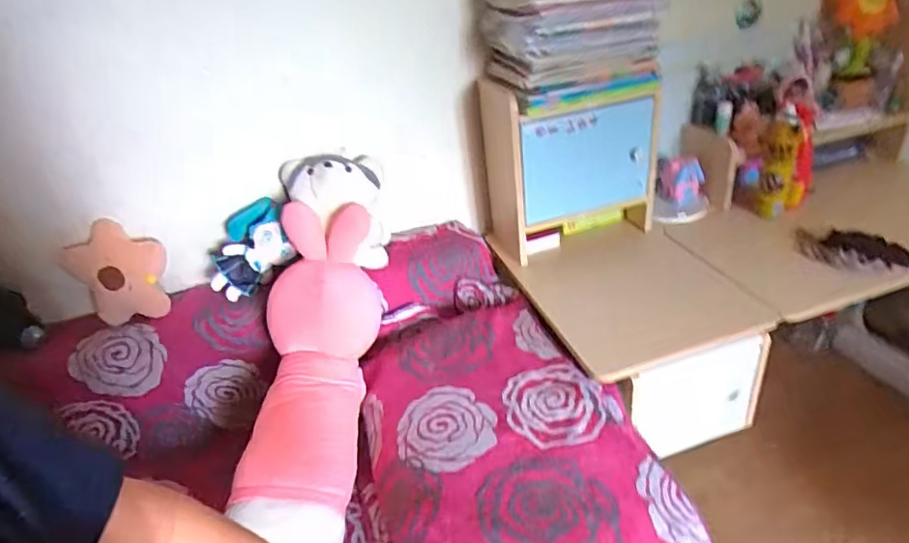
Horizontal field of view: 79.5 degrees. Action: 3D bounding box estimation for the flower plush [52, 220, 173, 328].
[{"bbox_3d":[-0.730,0.004,1.174,0.187,0.226,0.043,-10,10,-14],"label":"flower plush"}]

